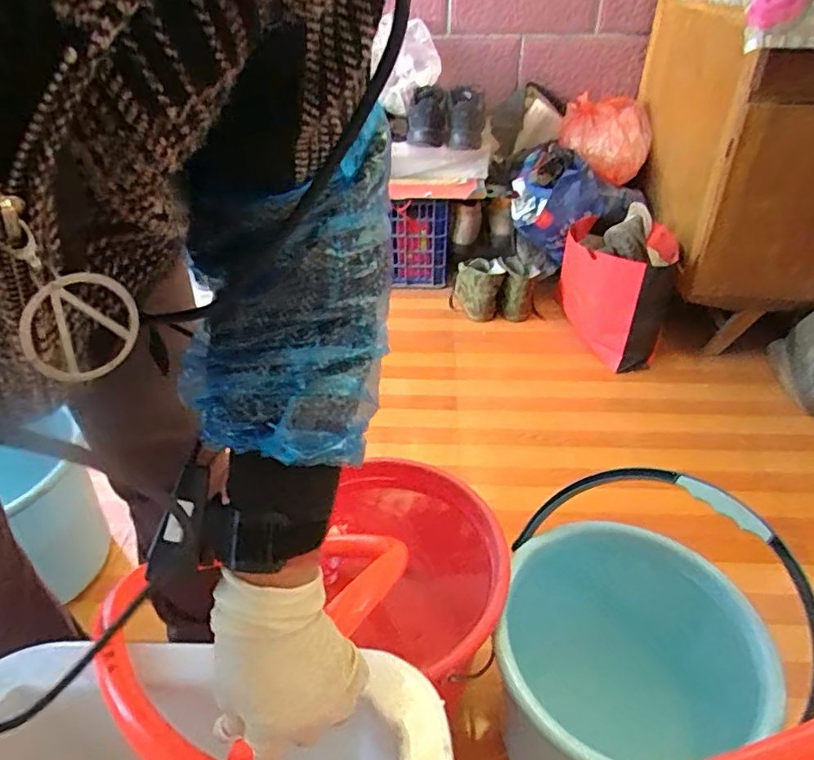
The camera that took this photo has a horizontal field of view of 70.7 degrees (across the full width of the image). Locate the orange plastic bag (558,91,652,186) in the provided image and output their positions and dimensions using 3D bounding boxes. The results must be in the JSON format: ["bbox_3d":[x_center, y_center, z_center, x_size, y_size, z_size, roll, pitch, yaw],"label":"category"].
[{"bbox_3d":[0.542,-0.665,1.572,0.235,0.160,0.249,5,38,7],"label":"orange plastic bag"}]

